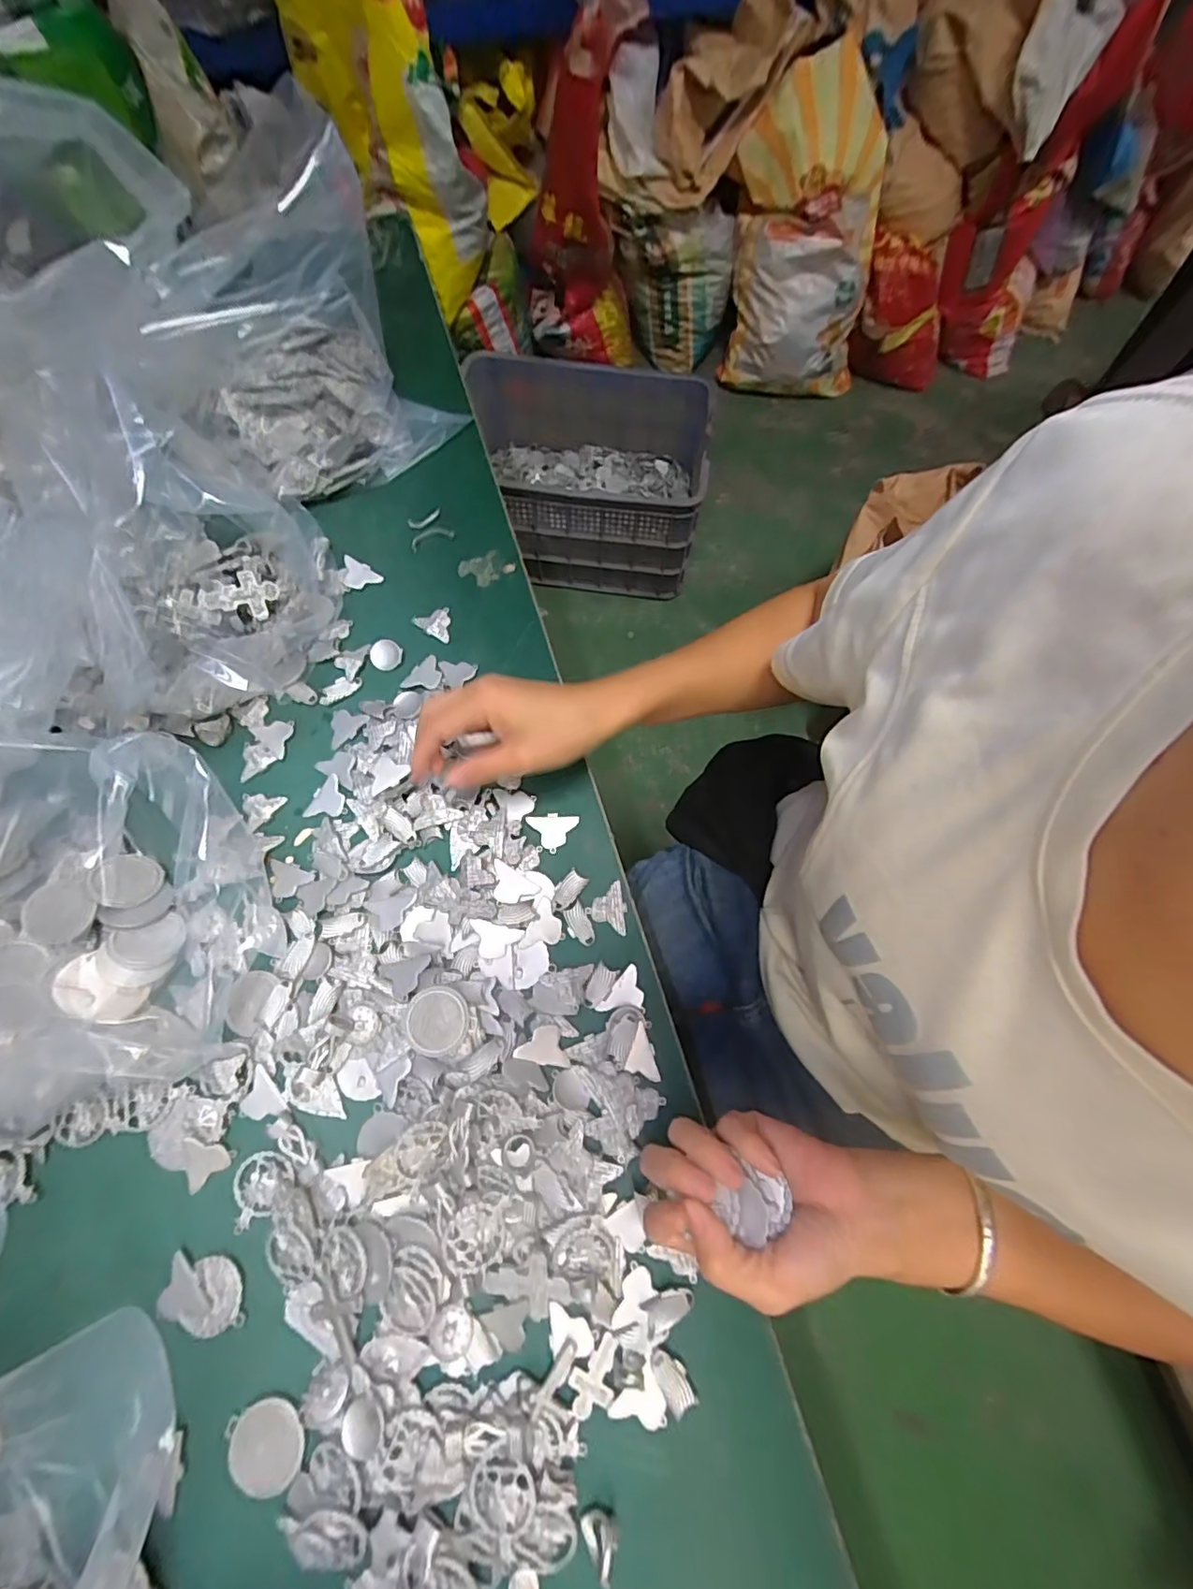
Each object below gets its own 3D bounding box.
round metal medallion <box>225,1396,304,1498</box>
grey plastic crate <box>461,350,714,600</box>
[{"bbox_3d":[-0.176,0.345,0.298,0.040,0.004,0.038,0,72,-1],"label":"round metal medallion"},{"bbox_3d":[-0.018,-0.698,1.277,0.514,0.277,0.405,2,72,-1],"label":"grey plastic crate"}]

